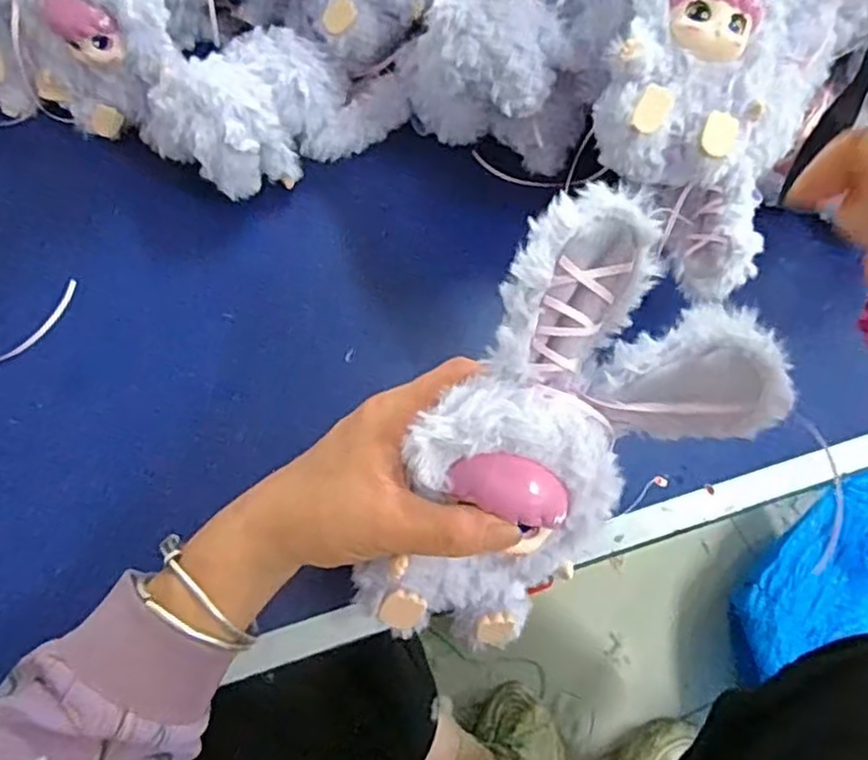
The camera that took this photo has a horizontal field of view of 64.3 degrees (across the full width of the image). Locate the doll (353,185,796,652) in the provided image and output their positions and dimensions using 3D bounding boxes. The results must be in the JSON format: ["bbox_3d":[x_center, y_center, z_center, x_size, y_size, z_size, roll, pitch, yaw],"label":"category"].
[{"bbox_3d":[0.045,0.029,0.329,0.128,0.085,0.217,37,99,-9],"label":"doll"}]

